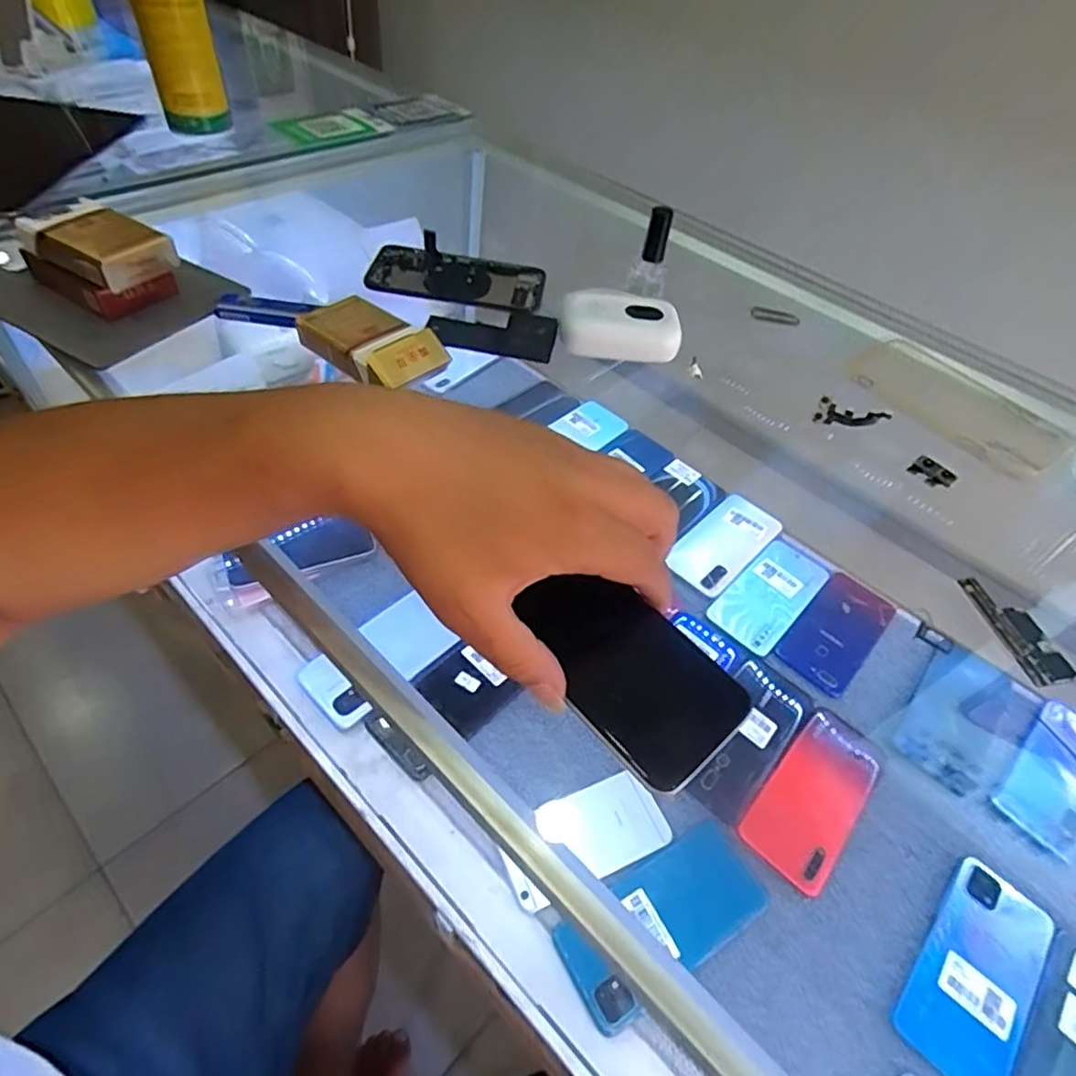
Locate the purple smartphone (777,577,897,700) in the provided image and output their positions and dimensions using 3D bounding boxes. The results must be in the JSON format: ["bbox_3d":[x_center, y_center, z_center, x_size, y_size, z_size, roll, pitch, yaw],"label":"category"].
[{"bbox_3d":[0.320,0.096,0.666,0.073,0.004,0.156,38,56,23],"label":"purple smartphone"}]

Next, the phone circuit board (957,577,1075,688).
[{"bbox_3d":[0.260,0.048,0.342,0.026,0.006,0.068,-5,51,-11],"label":"phone circuit board"}]

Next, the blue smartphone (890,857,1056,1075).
[{"bbox_3d":[0.333,0.327,0.475,0.074,0.009,0.160,39,57,24],"label":"blue smartphone"}]

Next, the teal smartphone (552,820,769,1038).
[{"bbox_3d":[0.097,0.286,0.475,0.163,0.010,0.073,-23,56,-23],"label":"teal smartphone"}]

